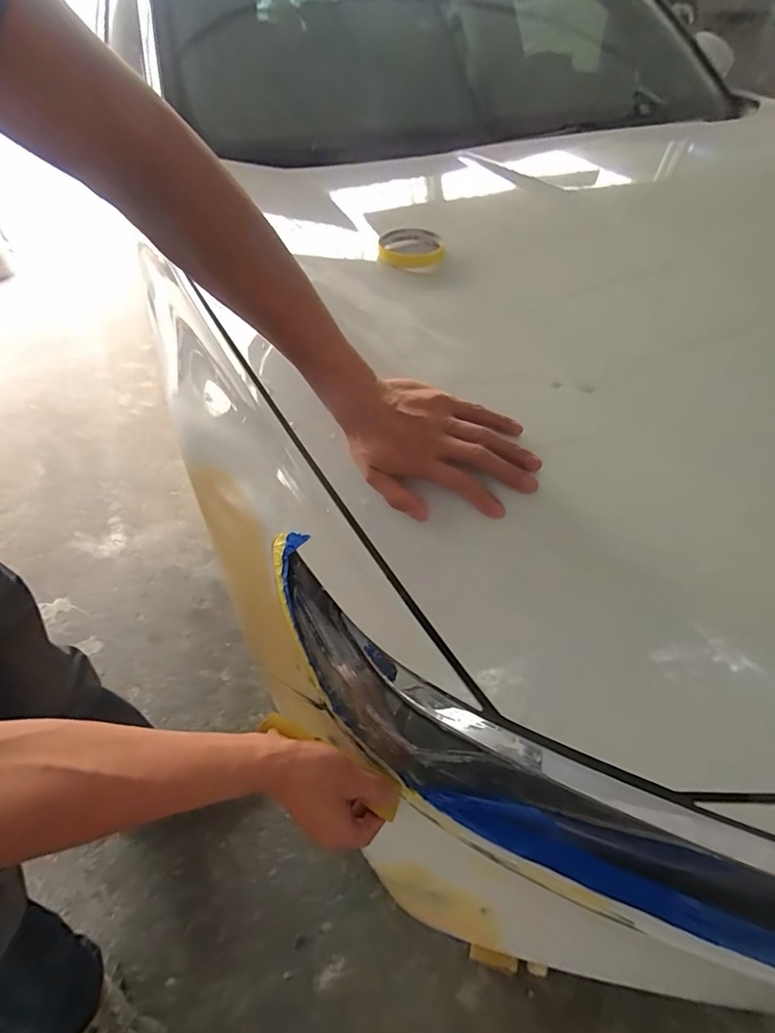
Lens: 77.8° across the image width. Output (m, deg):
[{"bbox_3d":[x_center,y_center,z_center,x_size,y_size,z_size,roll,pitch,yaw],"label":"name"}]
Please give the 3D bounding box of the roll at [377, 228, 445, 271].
[{"bbox_3d":[0.030,-0.348,0.623,0.083,0.023,0.094,1,46,5],"label":"roll"}]

